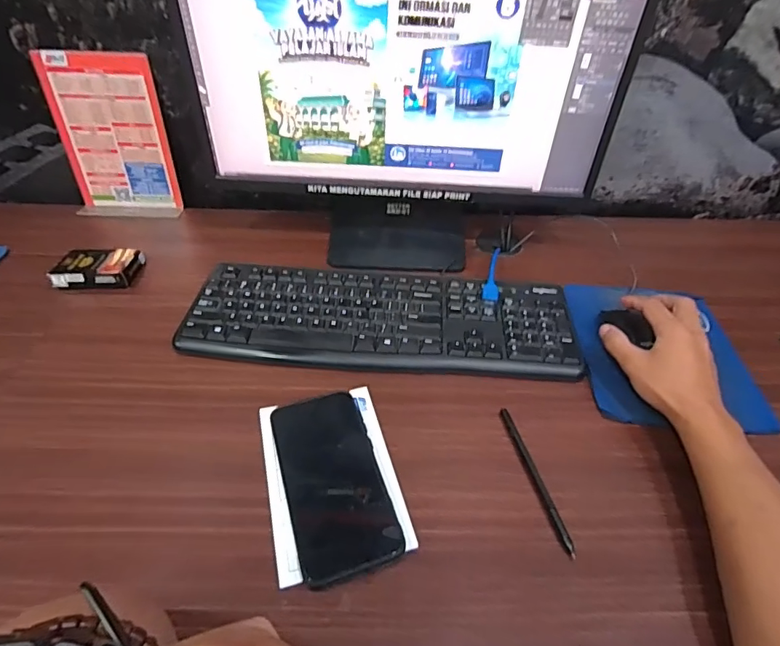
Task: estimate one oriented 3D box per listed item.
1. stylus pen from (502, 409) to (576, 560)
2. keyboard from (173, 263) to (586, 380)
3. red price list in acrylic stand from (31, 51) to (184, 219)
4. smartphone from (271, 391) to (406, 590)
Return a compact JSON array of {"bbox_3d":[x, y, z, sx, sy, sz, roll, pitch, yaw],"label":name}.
[{"bbox_3d":[0.126,0.132,0.402,0.007,0.005,0.136,-8,47,-10],"label":"stylus pen"},{"bbox_3d":[-0.009,-0.007,0.531,0.423,0.015,0.147,3,46,1],"label":"keyboard"},{"bbox_3d":[-0.391,-0.257,0.656,0.144,0.207,0.062,2,46,0],"label":"red price list in acrylic stand"},{"bbox_3d":[-0.048,0.129,0.392,0.078,0.012,0.157,-13,48,-14],"label":"smartphone"}]

